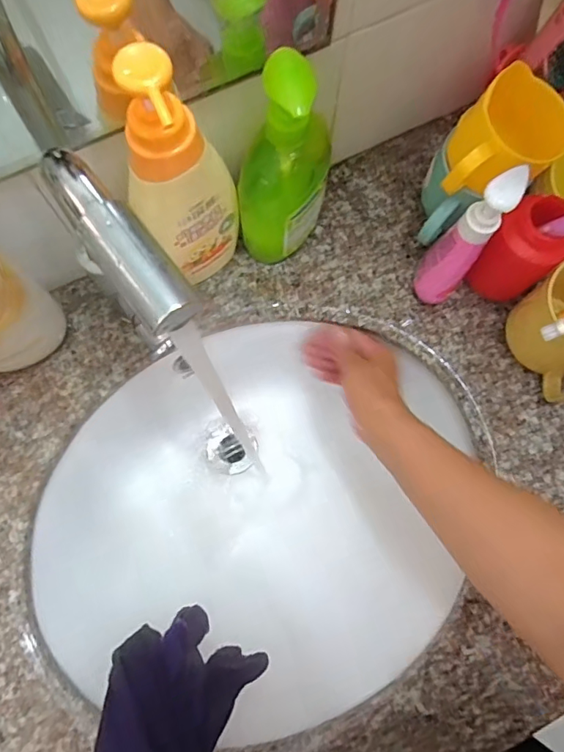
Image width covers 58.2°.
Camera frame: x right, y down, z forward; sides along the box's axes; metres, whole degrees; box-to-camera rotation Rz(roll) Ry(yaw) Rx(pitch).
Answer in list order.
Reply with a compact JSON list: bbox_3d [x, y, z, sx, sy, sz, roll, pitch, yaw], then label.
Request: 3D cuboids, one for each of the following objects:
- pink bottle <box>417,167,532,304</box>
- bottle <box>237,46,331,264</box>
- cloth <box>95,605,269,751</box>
[{"bbox_3d":[0.146,-0.108,0.418,0.035,0.148,0.049,29,78,6],"label":"pink bottle"},{"bbox_3d":[0.006,-0.162,0.411,0.051,0.188,0.087,39,79,8],"label":"bottle"},{"bbox_3d":[-0.064,0.214,0.298,0.094,0.153,0.044,1,116,-1],"label":"cloth"}]

